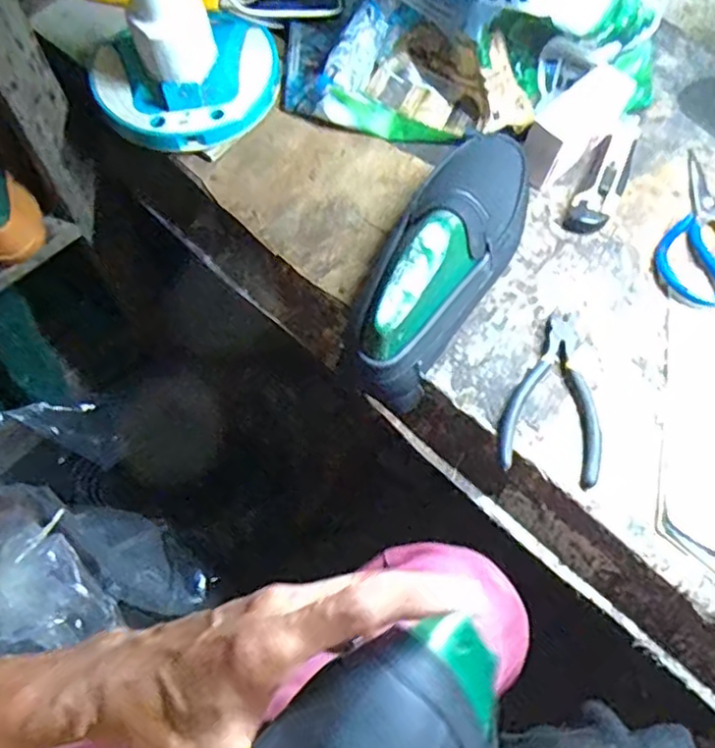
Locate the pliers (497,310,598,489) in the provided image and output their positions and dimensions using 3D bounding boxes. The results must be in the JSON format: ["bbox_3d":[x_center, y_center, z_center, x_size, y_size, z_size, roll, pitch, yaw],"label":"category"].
[{"bbox_3d":[0.152,0.014,0.523,0.072,0.014,0.141,9,65,6],"label":"pliers"}]

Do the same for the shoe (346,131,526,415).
[{"bbox_3d":[0.075,-0.101,0.534,0.094,0.099,0.269,18,66,10],"label":"shoe"}]

